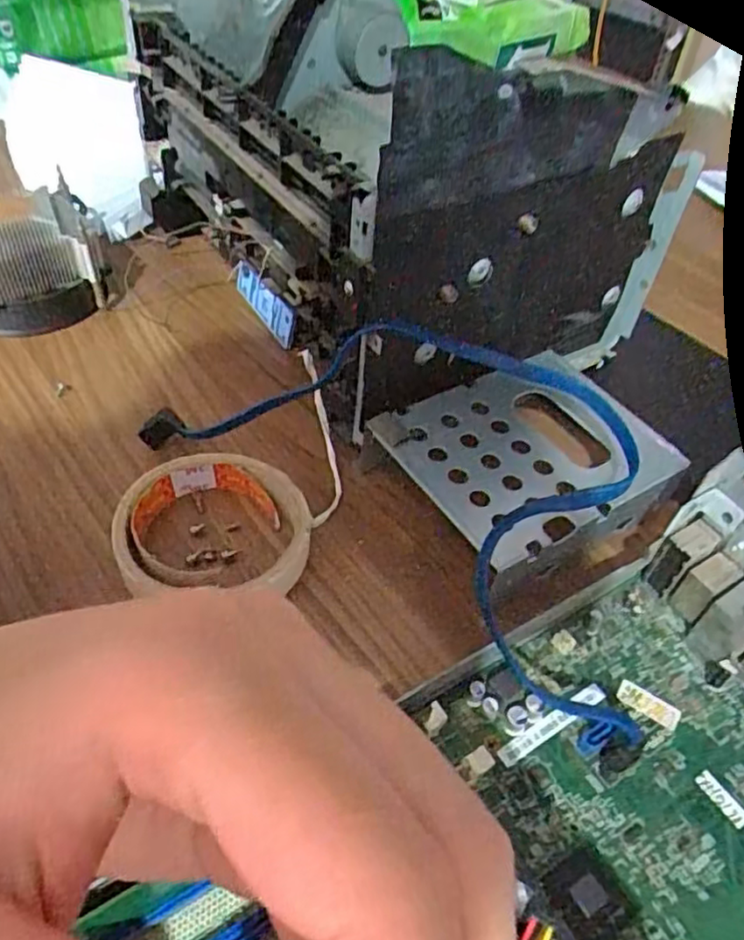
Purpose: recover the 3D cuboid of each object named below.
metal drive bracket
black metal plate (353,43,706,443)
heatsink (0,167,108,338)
[{"bbox_3d":[0.078,-0.002,0.355,0.127,0.037,0.102,-23,52,-24],"label":"metal drive bracket"},{"bbox_3d":[0.087,-0.114,0.355,0.218,0.167,0.016,-18,49,-29],"label":"black metal plate"},{"bbox_3d":[-0.225,-0.137,0.439,0.087,0.061,0.079,-22,51,-23],"label":"heatsink"}]

